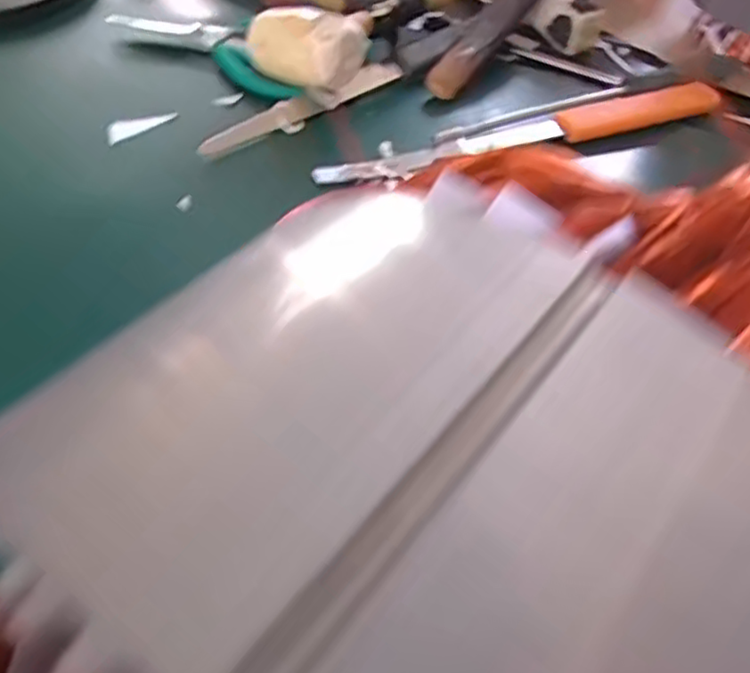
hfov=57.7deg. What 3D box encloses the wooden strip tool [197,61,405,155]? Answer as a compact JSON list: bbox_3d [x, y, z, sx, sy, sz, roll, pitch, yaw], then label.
[{"bbox_3d":[-0.044,-0.153,0.446,0.160,0.013,0.027,-35,60,-30],"label":"wooden strip tool"}]

